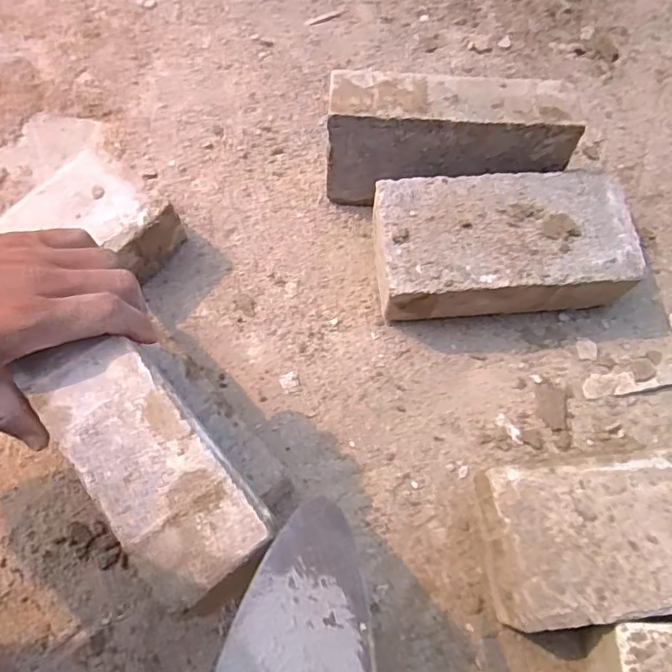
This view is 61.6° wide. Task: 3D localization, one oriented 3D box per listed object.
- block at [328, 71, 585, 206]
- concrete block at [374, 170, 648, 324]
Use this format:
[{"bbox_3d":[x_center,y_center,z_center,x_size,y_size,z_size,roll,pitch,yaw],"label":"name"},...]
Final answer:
[{"bbox_3d":[0.098,-0.171,0.519,0.206,0.115,0.063,6,65,0],"label":"block"},{"bbox_3d":[0.140,-0.077,0.502,0.214,0.075,0.110,-3,67,-4],"label":"concrete block"}]

